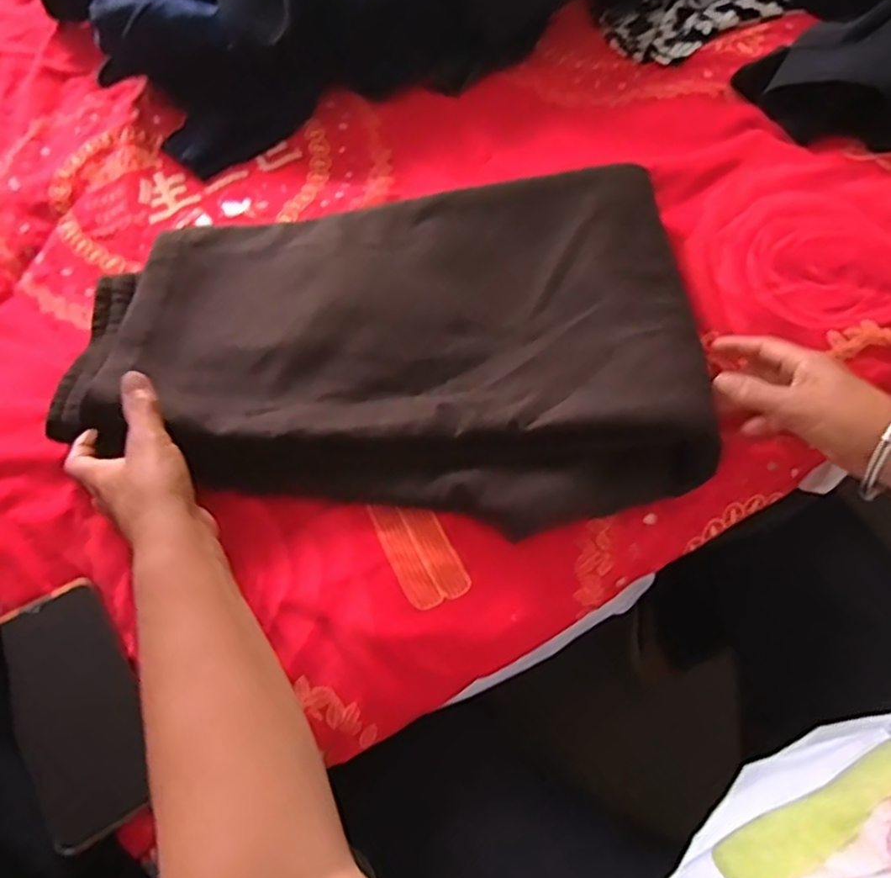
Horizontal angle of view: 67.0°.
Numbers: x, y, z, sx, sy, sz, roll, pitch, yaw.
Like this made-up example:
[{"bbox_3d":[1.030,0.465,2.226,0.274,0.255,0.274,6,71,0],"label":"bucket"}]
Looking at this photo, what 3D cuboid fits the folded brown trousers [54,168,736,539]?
[{"bbox_3d":[-0.051,-0.077,0.521,0.469,0.052,0.289,-4,64,0],"label":"folded brown trousers"}]

